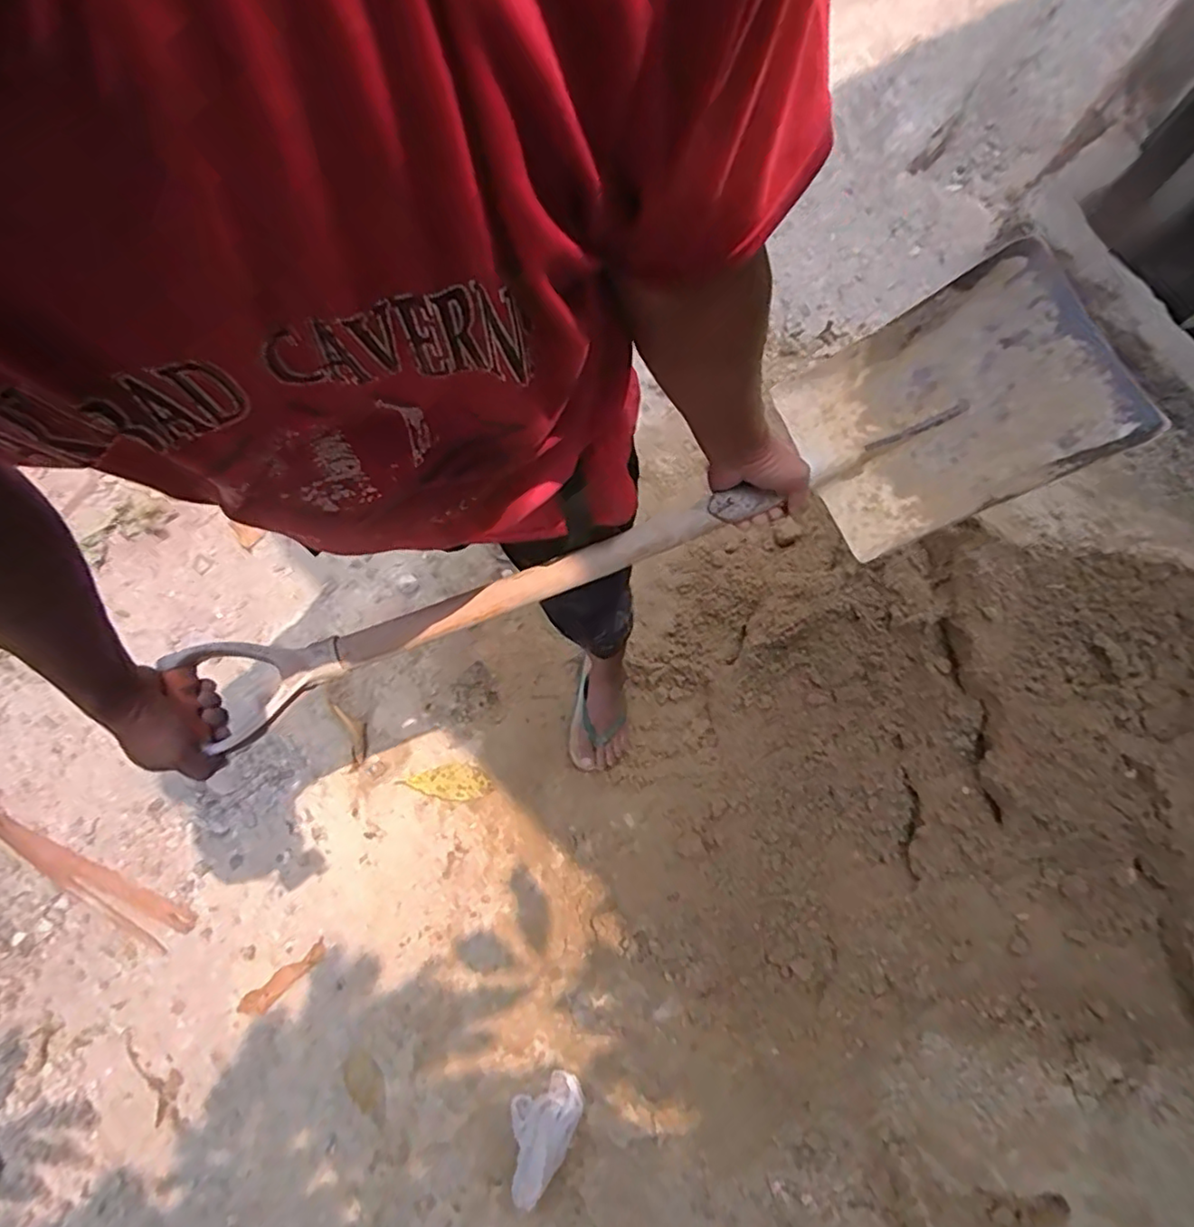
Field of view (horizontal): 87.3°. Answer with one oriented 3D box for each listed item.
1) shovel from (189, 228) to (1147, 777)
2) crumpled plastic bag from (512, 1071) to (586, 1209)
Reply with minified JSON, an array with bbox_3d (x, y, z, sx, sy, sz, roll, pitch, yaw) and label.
[{"bbox_3d":[0.062,-0.080,0.646,0.946,0.092,0.224,-24,79,-2],"label":"shovel"},{"bbox_3d":[-0.108,0.936,1.133,0.114,0.035,0.190,13,46,27],"label":"crumpled plastic bag"}]

